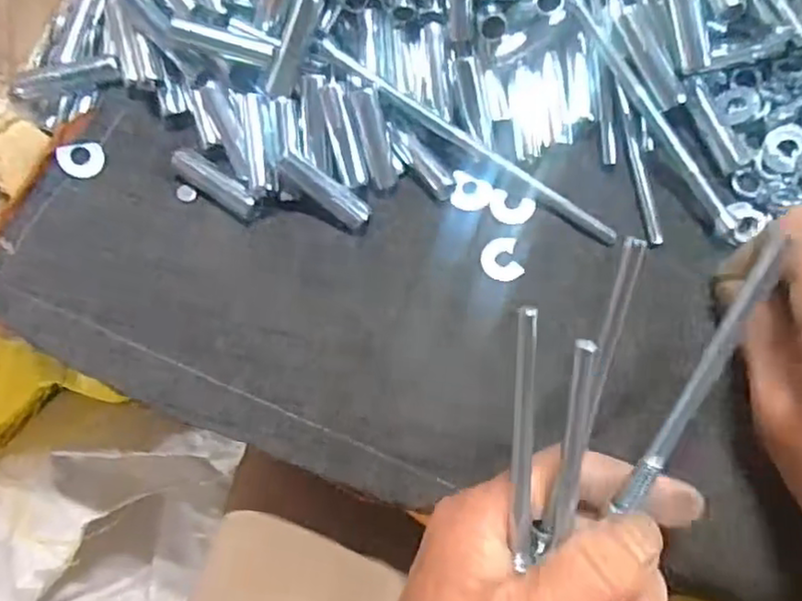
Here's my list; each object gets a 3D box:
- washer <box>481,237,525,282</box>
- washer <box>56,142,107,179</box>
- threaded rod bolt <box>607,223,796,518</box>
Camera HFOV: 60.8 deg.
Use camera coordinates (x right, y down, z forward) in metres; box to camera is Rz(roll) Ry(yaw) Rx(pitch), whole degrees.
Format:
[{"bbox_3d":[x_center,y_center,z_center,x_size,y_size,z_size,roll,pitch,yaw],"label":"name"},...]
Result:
[{"bbox_3d":[0.042,-0.017,0.287,0.016,0.004,0.019,-14,77,1],"label":"washer"},{"bbox_3d":[-0.139,-0.061,0.300,0.019,0.004,0.017,-27,91,-32],"label":"washer"},{"bbox_3d":[0.092,0.024,0.209,0.007,0.004,0.094,26,104,8],"label":"threaded rod bolt"}]

